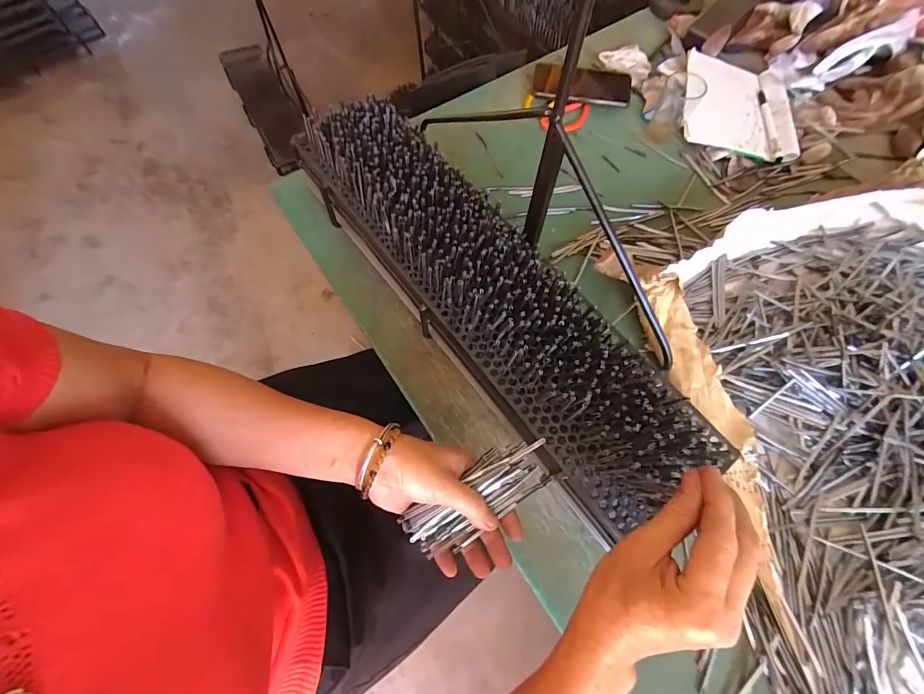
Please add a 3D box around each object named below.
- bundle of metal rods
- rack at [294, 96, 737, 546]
[{"bbox_3d":[0.013,0.128,0.337,0.132,0.024,0.047,-33,72,-2],"label":"bundle of metal rods"},{"bbox_3d":[0.009,-0.069,0.443,0.126,0.101,0.544,-36,72,-13],"label":"rack"}]

